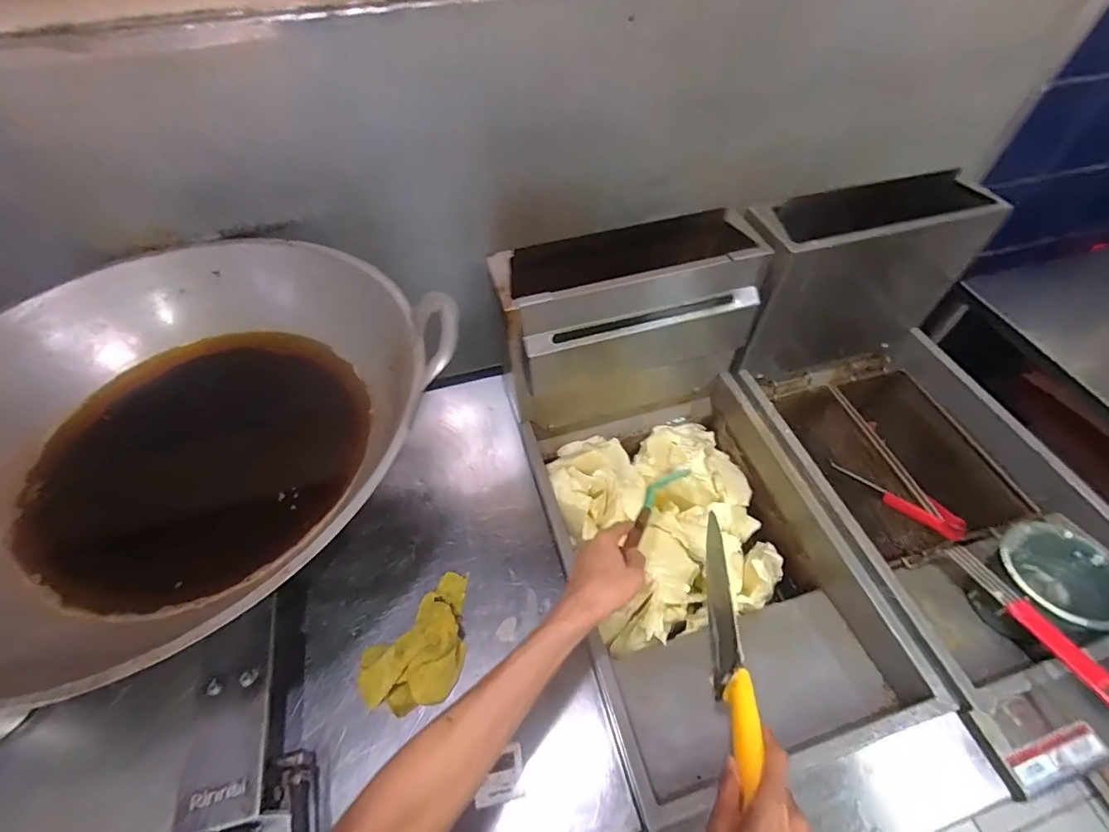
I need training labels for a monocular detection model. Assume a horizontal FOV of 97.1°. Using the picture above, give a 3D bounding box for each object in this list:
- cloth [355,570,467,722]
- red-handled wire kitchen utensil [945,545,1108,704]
[{"bbox_3d":[-0.167,0.289,0.627,0.114,0.079,0.180,36,62,24],"label":"cloth"},{"bbox_3d":[0.602,0.272,0.579,0.043,0.027,0.282,-15,42,-10],"label":"red-handled wire kitchen utensil"}]

